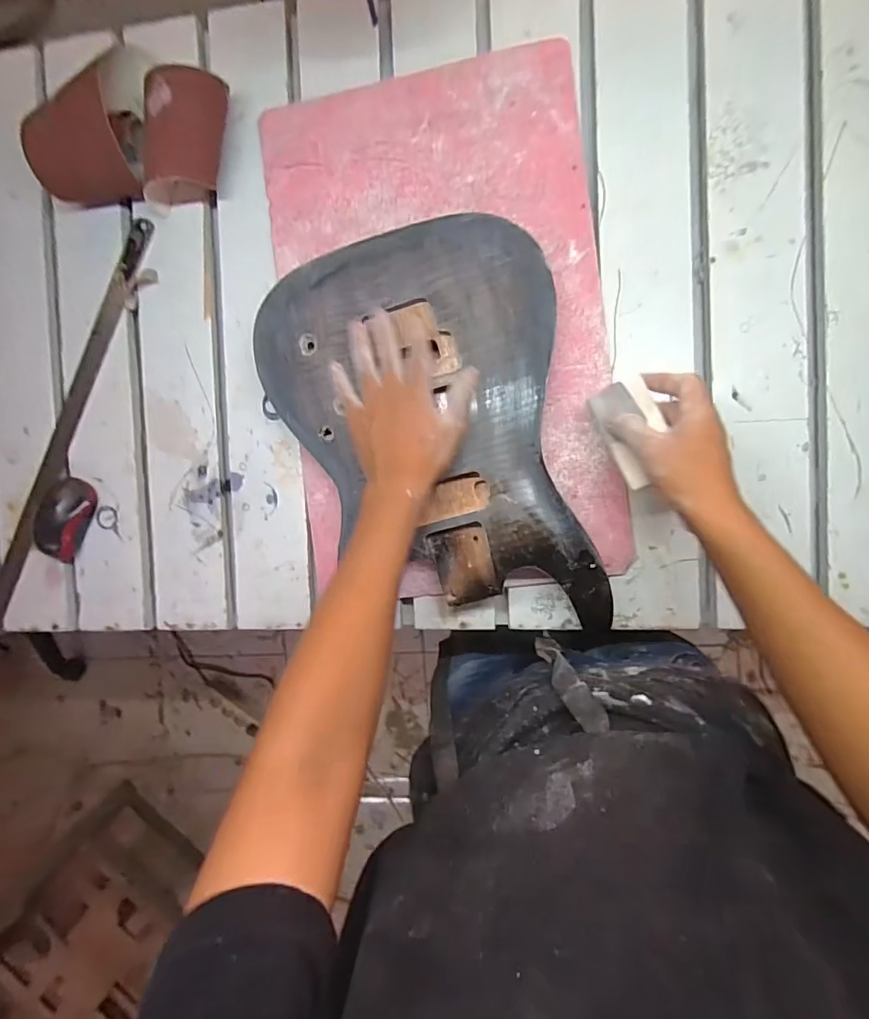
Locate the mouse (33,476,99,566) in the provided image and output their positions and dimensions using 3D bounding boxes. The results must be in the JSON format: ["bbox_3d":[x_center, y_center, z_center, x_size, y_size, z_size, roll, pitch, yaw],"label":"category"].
[{"bbox_3d":[-0.445,0.009,0.604,0.067,0.028,0.095,22,95,6],"label":"mouse"}]

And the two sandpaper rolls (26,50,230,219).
[{"bbox_3d":[-0.315,-0.390,0.535,0.153,0.078,0.167,29,96,6],"label":"two sandpaper rolls"}]

